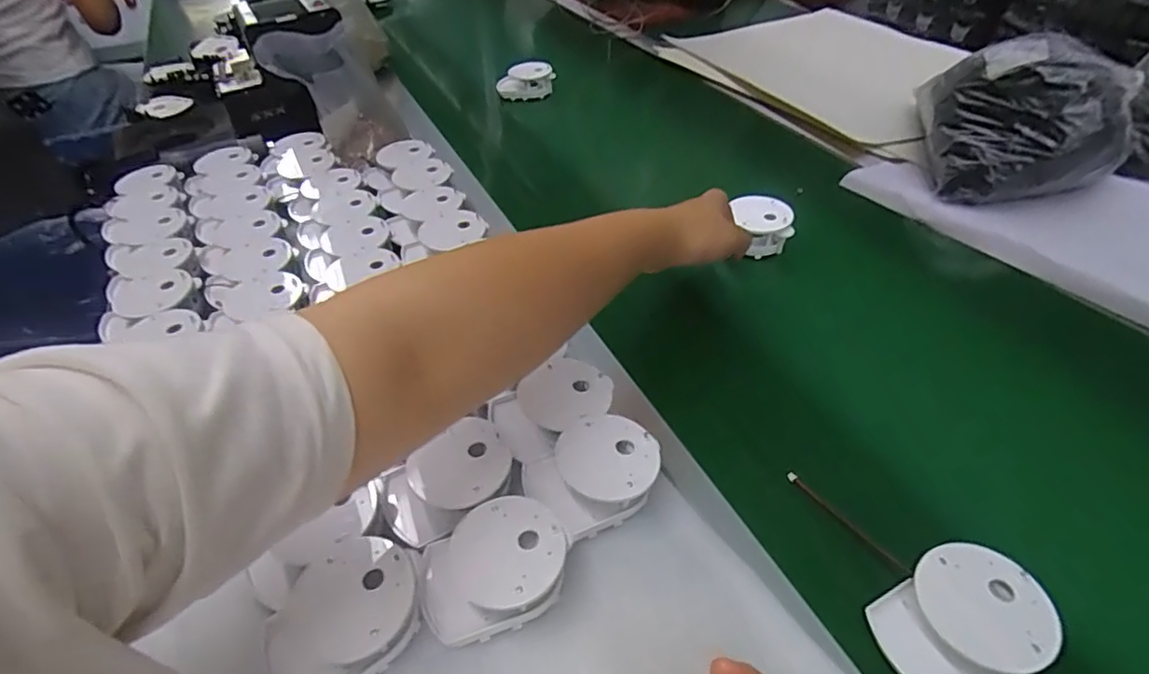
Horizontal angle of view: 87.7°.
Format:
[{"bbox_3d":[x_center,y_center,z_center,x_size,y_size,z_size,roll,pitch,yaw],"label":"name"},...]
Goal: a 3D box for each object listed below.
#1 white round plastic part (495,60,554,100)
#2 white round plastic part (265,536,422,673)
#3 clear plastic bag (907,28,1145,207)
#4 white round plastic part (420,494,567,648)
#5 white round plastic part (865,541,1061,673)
[{"bbox_3d":[-0.073,-0.383,0.897,0.087,0.041,0.054,-2,42,2],"label":"white round plastic part"},{"bbox_3d":[-0.124,0.152,0.322,0.081,0.040,0.062,-29,48,-25],"label":"white round plastic part"},{"bbox_3d":[0.472,-0.227,0.628,0.186,0.132,0.143,-2,42,1],"label":"clear plastic bag"},{"bbox_3d":[-0.046,0.130,0.338,0.080,0.036,0.061,-14,43,-11],"label":"white round plastic part"},{"bbox_3d":[0.201,0.147,0.309,0.080,0.024,0.061,-18,44,-16],"label":"white round plastic part"}]

